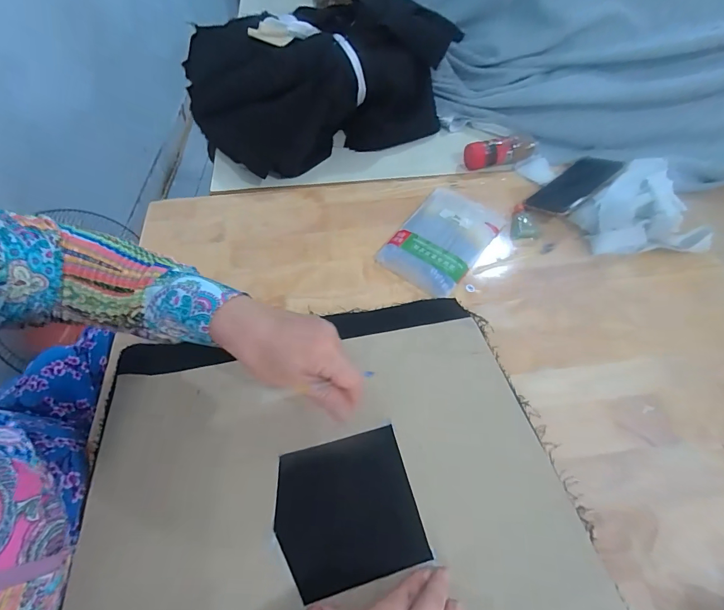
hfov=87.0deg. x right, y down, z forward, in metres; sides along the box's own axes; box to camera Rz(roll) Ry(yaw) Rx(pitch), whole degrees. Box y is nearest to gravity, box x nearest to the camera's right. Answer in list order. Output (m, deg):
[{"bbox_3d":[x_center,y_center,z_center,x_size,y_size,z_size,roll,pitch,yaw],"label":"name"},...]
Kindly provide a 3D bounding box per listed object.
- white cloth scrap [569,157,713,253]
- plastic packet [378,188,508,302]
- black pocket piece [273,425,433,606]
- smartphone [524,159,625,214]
[{"bbox_3d":[0.388,-0.120,0.523,0.148,0.065,0.146,-29,61,-18],"label":"white cloth scrap"},{"bbox_3d":[0.112,-0.094,0.531,0.114,0.019,0.177,32,62,19],"label":"plastic packet"},{"bbox_3d":[-0.013,0.180,0.340,0.118,0.006,0.113,-13,58,-9],"label":"black pocket piece"},{"bbox_3d":[0.311,-0.175,0.563,0.134,0.011,0.072,-40,45,-6],"label":"smartphone"}]

